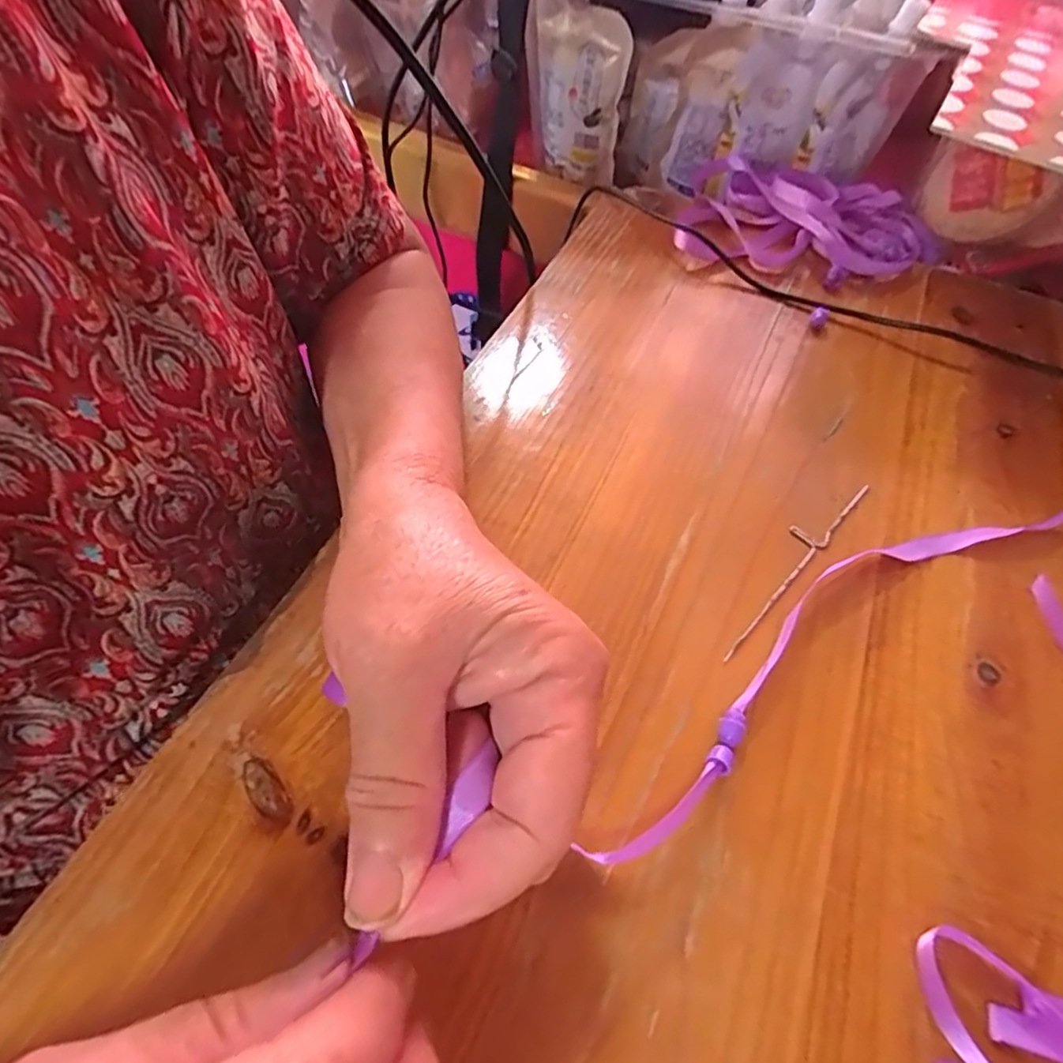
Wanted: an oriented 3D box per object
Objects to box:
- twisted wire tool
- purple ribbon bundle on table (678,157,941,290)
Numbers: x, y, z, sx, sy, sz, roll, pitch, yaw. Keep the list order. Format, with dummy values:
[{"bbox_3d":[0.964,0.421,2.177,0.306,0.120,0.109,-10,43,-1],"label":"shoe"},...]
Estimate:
[{"bbox_3d":[0.115,0.010,0.276,0.016,0.004,0.124,38,61,21],"label":"twisted wire tool"},{"bbox_3d":[0.186,-0.207,0.417,0.162,0.023,0.131,17,56,8],"label":"purple ribbon bundle on table"}]

